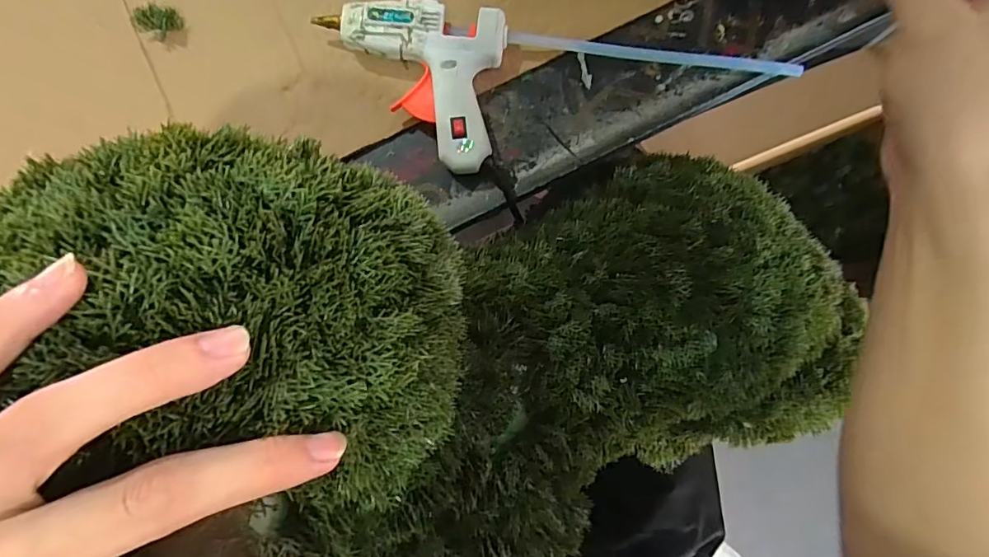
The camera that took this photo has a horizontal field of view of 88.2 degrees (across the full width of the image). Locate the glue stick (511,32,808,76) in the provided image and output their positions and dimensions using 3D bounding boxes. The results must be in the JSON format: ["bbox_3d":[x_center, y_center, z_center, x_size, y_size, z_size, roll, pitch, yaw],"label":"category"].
[{"bbox_3d":[0.112,-0.161,0.365,0.203,0.007,0.010,8,87,4],"label":"glue stick"}]

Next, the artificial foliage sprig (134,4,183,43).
[{"bbox_3d":[-0.252,-0.192,0.377,0.029,0.021,0.027,38,90,5],"label":"artificial foliage sprig"}]

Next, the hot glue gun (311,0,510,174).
[{"bbox_3d":[-0.062,-0.138,0.364,0.128,0.032,0.111,8,87,4],"label":"hot glue gun"}]

